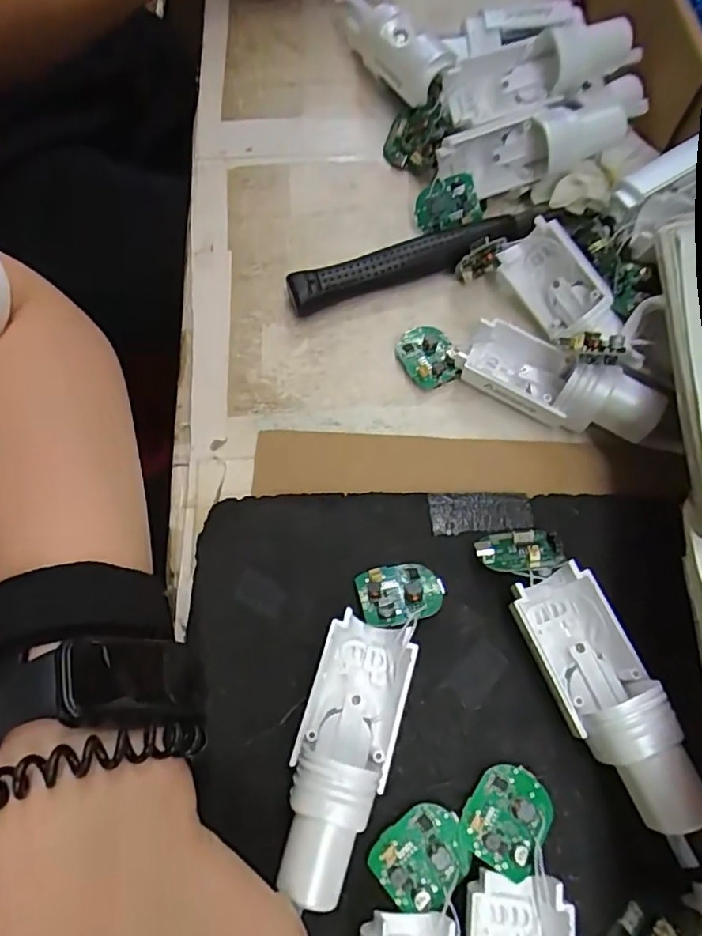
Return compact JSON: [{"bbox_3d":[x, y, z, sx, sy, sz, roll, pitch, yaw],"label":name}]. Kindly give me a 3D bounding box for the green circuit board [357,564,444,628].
[{"bbox_3d":[0.021,0.051,0.246,0.035,0.009,0.029,-9,41,-9],"label":"green circuit board"}]

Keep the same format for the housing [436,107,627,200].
[{"bbox_3d":[0.095,-0.169,0.318,0.094,0.033,0.027,-7,66,12],"label":"housing"}]

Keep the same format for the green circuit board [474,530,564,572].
[{"bbox_3d":[0.071,0.037,0.252,0.034,0.013,0.027,3,36,16],"label":"green circuit board"}]

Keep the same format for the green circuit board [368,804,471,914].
[{"bbox_3d":[0.026,0.140,0.214,0.034,0.006,0.029,-41,75,-15],"label":"green circuit board"}]

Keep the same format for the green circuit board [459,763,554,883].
[{"bbox_3d":[0.058,0.129,0.219,0.029,0.011,0.035,30,72,10],"label":"green circuit board"}]

